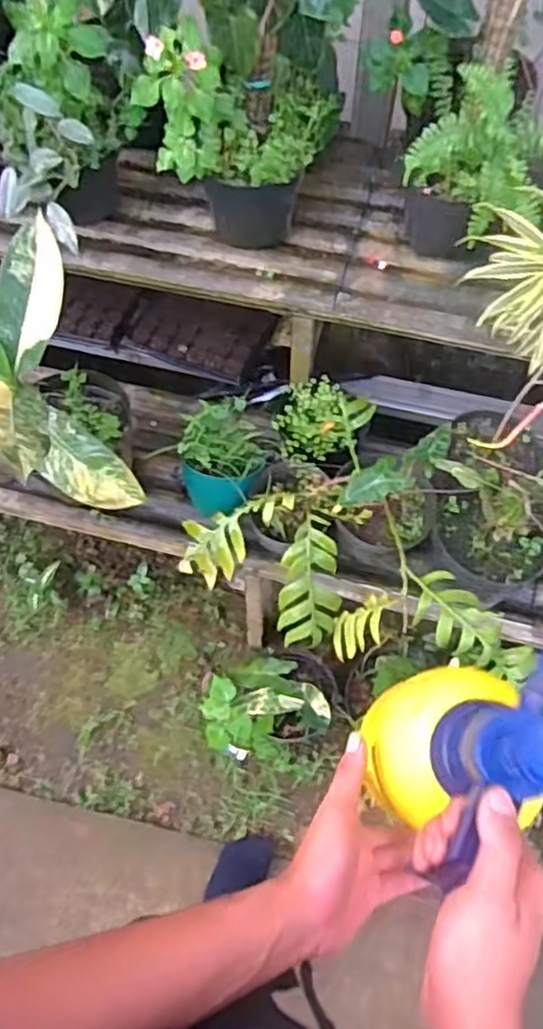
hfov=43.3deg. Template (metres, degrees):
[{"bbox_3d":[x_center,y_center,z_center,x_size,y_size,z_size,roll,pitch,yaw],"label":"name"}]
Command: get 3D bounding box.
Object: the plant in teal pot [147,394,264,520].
[{"bbox_3d":[-0.085,-0.101,1.227,0.156,0.152,0.199,21,63,12],"label":"plant in teal pot"}]

